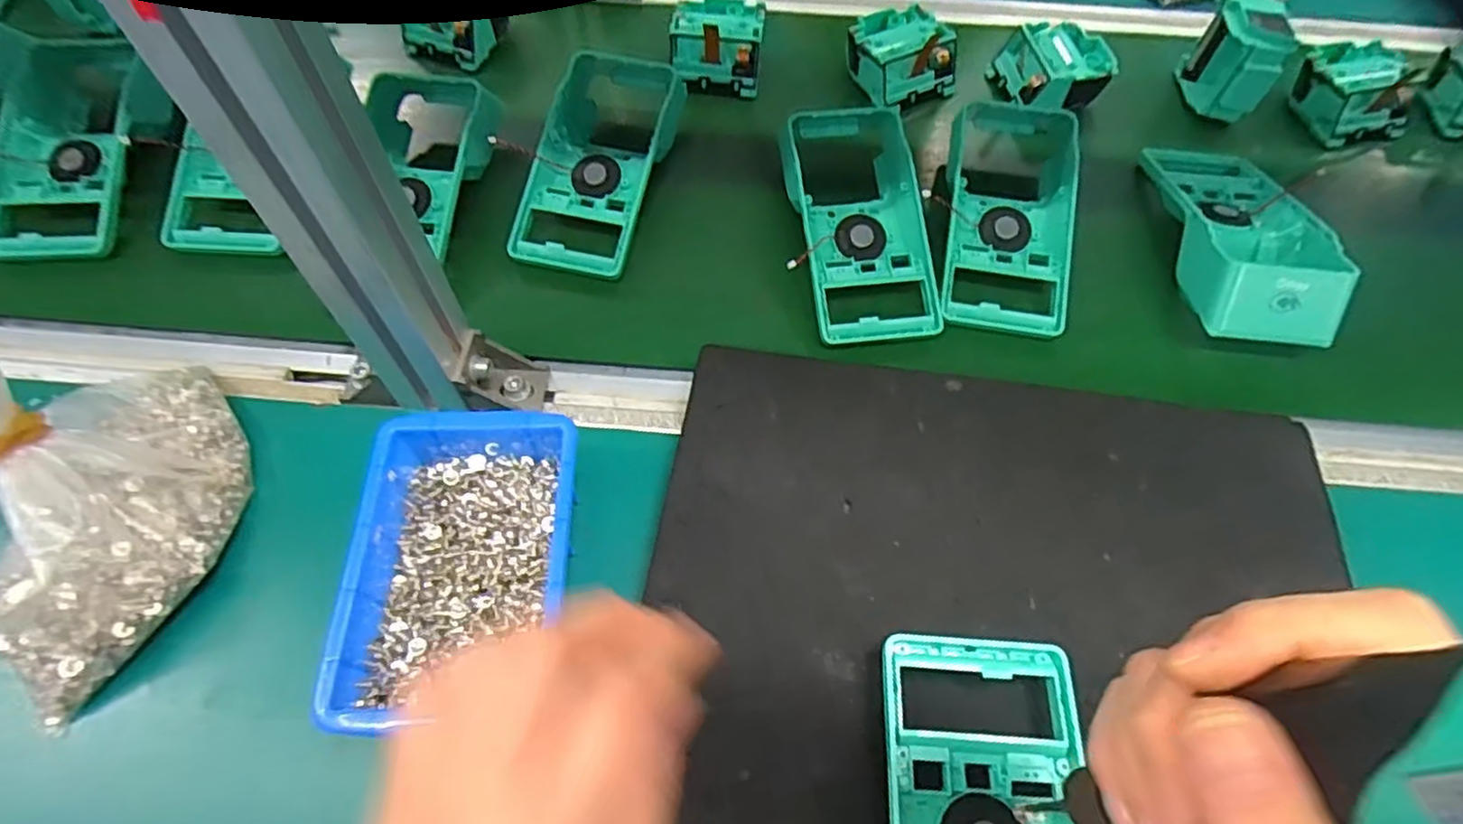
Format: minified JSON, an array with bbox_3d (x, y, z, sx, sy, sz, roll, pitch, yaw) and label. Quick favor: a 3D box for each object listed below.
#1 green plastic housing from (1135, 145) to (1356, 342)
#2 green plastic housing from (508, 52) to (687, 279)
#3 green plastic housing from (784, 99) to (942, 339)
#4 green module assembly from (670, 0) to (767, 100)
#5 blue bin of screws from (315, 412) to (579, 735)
[{"bbox_3d":[0.345,-0.127,0.473,0.098,0.045,0.185,9,60,2],"label":"green plastic housing"},{"bbox_3d":[-0.093,-0.186,0.507,0.090,0.047,0.194,11,60,4],"label":"green plastic housing"},{"bbox_3d":[0.085,-0.141,0.486,0.095,0.046,0.201,-7,61,-7],"label":"green plastic housing"},{"bbox_3d":[-0.010,-0.299,0.570,0.073,0.042,0.084,0,60,-2],"label":"green module assembly"},{"bbox_3d":[-0.129,0.076,0.347,0.101,0.057,0.148,-1,60,-3],"label":"blue bin of screws"}]

